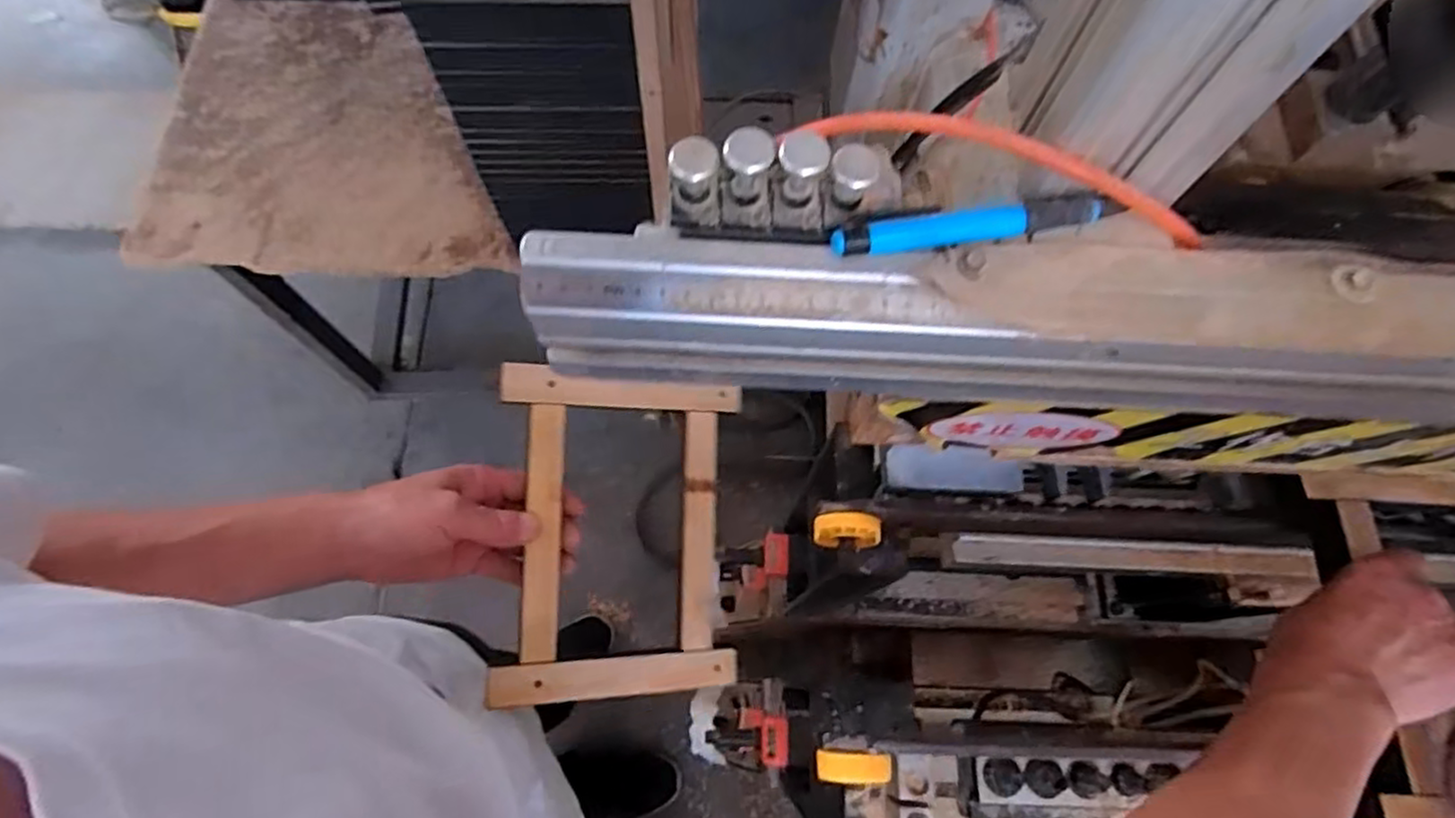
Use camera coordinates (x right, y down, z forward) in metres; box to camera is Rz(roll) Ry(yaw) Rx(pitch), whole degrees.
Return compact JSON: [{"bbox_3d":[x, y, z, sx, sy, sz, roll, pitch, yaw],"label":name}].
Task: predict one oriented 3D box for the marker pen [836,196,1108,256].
[{"bbox_3d":[0.097,-0.074,0.289,0.110,0.008,0.012,-10,70,-5],"label":"marker pen"}]

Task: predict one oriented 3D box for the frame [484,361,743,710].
[{"bbox_3d":[-0.078,0.093,0.531,0.176,0.013,0.236,3,86,-19],"label":"frame"}]

